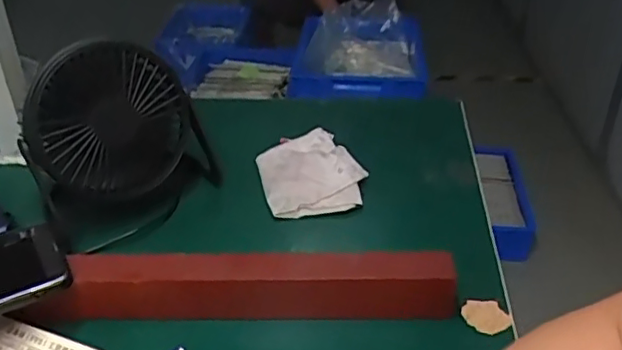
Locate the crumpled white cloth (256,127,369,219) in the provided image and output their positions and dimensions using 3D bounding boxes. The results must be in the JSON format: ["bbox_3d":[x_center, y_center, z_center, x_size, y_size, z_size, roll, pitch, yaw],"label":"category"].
[{"bbox_3d":[-0.002,-0.003,0.548,0.088,0.017,0.113,-6,33,-8],"label":"crumpled white cloth"}]

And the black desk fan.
[{"bbox_3d":[-0.159,-0.034,0.502,0.148,0.144,0.061,-23,39,-31],"label":"black desk fan"}]

